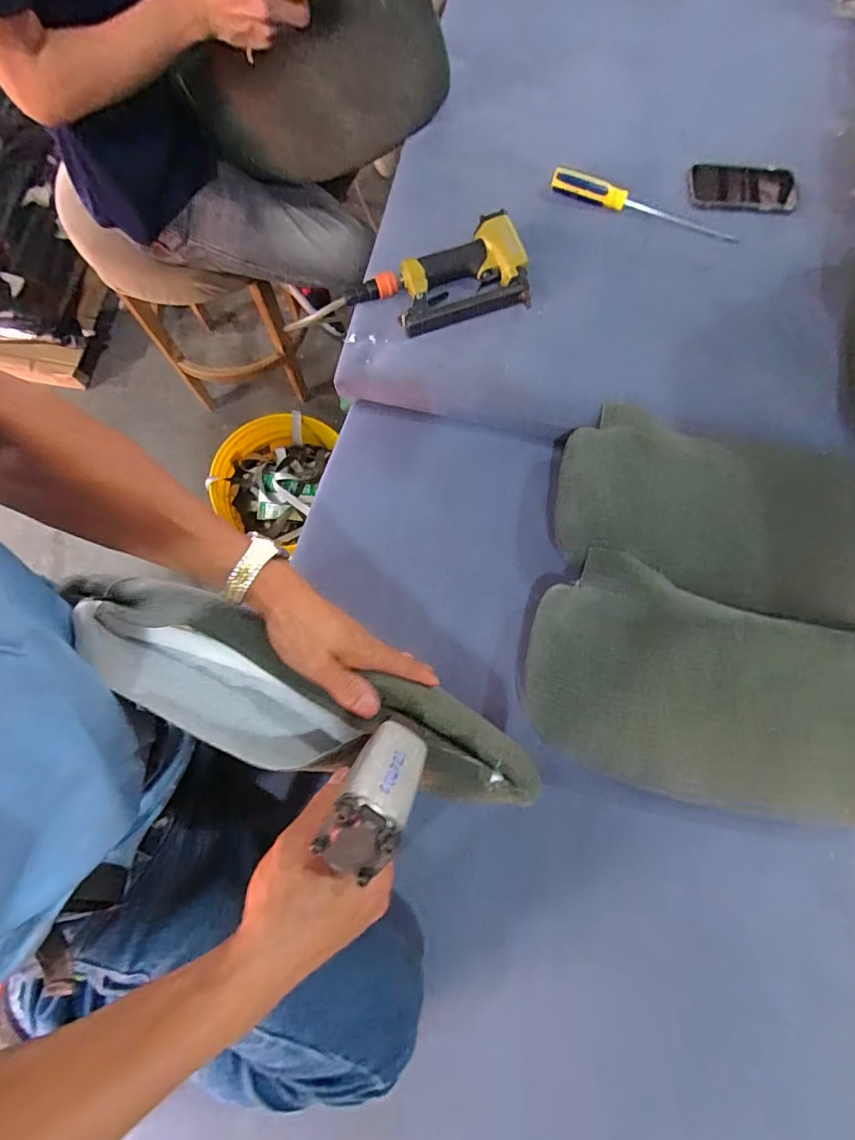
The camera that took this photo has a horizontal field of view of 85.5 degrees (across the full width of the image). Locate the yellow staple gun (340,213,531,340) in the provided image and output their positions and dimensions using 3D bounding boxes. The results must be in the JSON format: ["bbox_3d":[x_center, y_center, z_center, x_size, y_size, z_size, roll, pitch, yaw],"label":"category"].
[{"bbox_3d":[0.013,-0.397,0.633,0.241,0.047,0.125,-18,77,-5],"label":"yellow staple gun"}]

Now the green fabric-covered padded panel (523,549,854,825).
[{"bbox_3d":[0.330,0.142,0.513,0.431,0.070,0.237,17,77,3],"label":"green fabric-covered padded panel"}]

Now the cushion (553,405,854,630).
[{"bbox_3d":[0.377,-0.063,0.565,0.433,0.086,0.212,17,77,3],"label":"cushion"}]

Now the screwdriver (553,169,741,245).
[{"bbox_3d":[0.313,-0.526,0.664,0.272,0.023,0.029,17,77,3],"label":"screwdriver"}]

